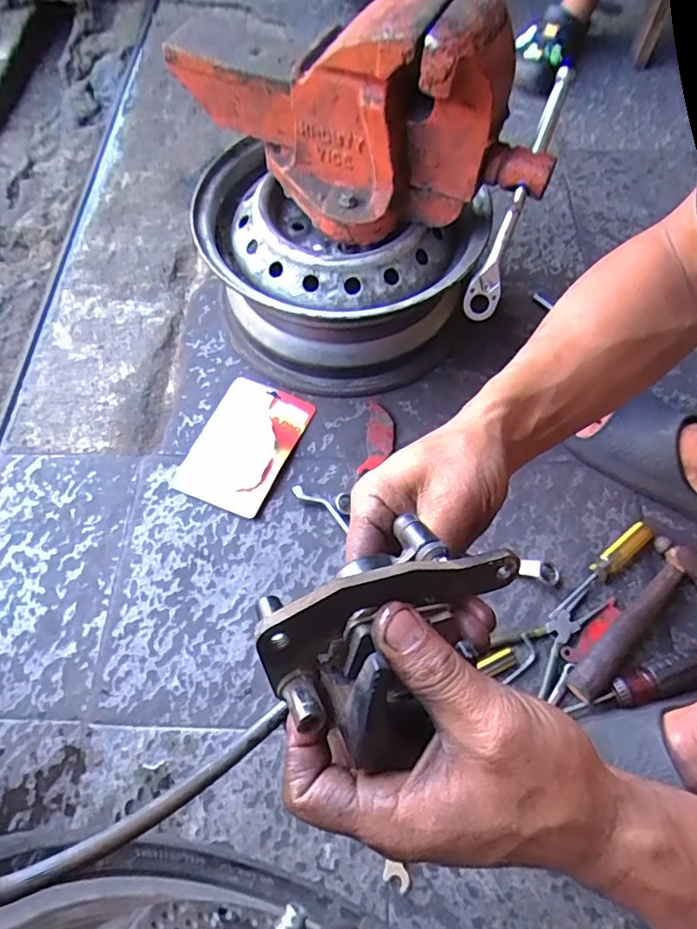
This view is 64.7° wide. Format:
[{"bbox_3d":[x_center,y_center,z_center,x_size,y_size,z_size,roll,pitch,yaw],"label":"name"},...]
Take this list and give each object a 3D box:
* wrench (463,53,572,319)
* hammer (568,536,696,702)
[{"bbox_3d":[0.183,-0.283,0.592,0.034,0.022,0.255,23,111,14],"label":"wrench"},{"bbox_3d":[0.299,0.157,0.569,0.212,0.025,0.073,-35,67,-13],"label":"hammer"}]

